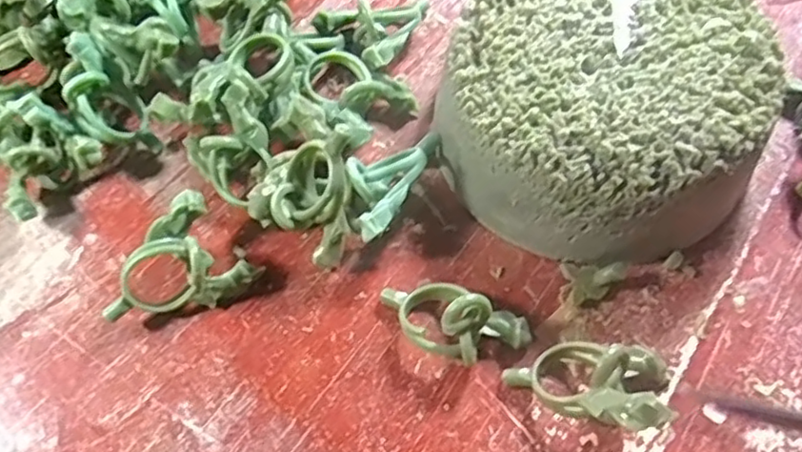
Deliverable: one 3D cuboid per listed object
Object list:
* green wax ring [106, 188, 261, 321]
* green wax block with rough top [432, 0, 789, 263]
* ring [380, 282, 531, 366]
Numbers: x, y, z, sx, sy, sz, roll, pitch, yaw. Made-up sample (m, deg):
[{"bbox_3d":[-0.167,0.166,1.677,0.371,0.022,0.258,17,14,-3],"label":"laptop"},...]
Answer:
[{"bbox_3d":[-0.073,0.017,0.212,0.044,0.021,0.033,-41,69,-16],"label":"green wax ring"},{"bbox_3d":[0.068,-0.043,0.220,0.103,0.046,0.102,20,67,12],"label":"green wax block with rough top"},{"bbox_3d":[0.015,0.029,0.201,0.047,0.023,0.020,17,66,10],"label":"ring"}]

